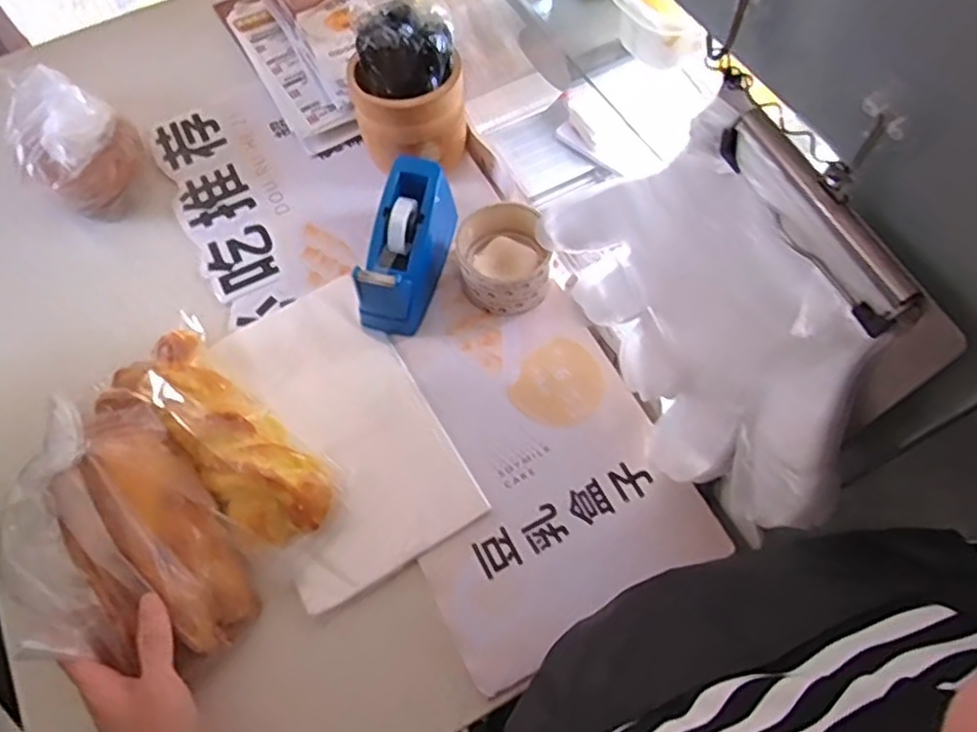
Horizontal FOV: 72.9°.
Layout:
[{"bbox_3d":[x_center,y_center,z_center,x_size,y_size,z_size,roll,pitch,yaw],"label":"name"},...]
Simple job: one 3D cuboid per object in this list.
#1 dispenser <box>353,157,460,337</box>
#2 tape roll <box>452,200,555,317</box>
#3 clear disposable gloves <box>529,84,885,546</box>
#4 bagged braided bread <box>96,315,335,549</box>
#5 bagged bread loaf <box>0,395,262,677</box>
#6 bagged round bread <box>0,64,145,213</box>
[{"bbox_3d":[-0.070,-0.101,0.566,0.059,0.081,0.142,9,66,7],"label":"dispenser"},{"bbox_3d":[0.012,-0.092,0.582,0.077,0.050,0.087,-8,65,-1],"label":"tape roll"},{"bbox_3d":[0.112,-0.022,0.392,0.039,0.210,0.250,-23,66,-8],"label":"clear disposable gloves"},{"bbox_3d":[-0.213,0.051,0.521,0.083,0.051,0.221,-42,70,-16],"label":"bagged braided bread"},{"bbox_3d":[-0.260,0.117,0.454,0.124,0.076,0.198,-35,70,-14],"label":"bagged bread loaf"},{"bbox_3d":[-0.394,-0.208,0.627,0.129,0.087,0.100,39,72,18],"label":"bagged round bread"}]

